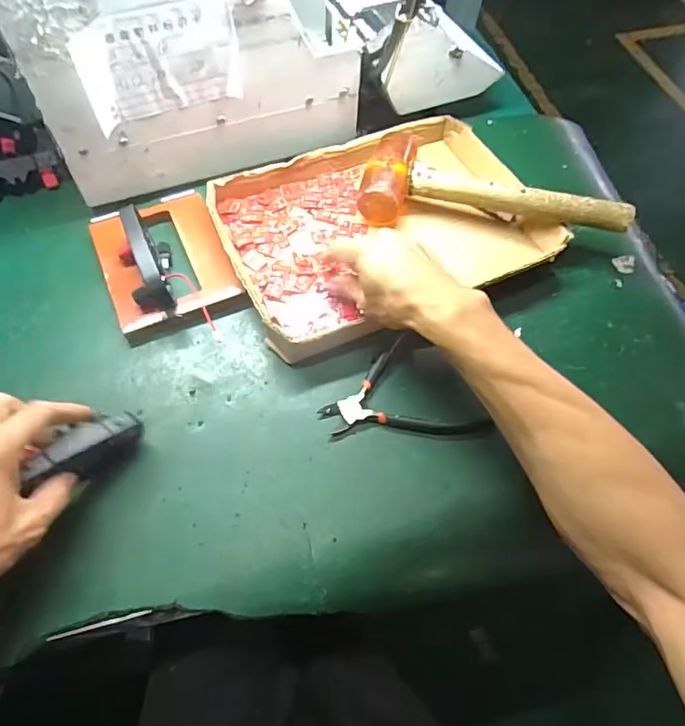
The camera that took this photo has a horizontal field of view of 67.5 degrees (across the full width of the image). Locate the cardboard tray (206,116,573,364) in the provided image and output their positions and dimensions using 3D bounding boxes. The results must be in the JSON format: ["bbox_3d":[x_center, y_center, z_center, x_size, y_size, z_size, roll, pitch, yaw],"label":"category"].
[{"bbox_3d":[0.044,-0.147,0.548,0.324,0.039,0.239,-21,64,-13],"label":"cardboard tray"}]

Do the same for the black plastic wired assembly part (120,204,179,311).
[{"bbox_3d":[-0.186,-0.097,0.491,0.046,0.066,0.104,-23,64,-13],"label":"black plastic wired assembly part"}]

